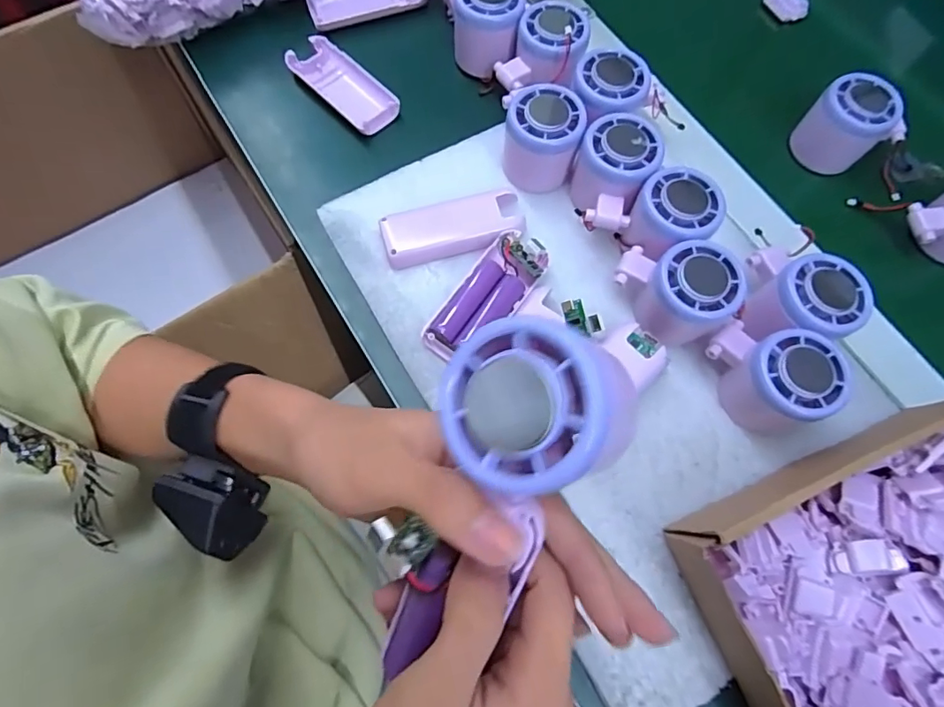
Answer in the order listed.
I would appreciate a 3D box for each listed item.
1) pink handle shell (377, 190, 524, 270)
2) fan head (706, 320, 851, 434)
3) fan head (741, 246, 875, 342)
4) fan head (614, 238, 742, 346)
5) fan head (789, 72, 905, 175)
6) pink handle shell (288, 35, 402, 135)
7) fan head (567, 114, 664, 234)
[{"bbox_3d":[-0.014,-0.093,0.385,0.102,0.015,0.042,-15,72,-6],"label":"pink handle shell"},{"bbox_3d":[0.190,0.015,0.331,0.058,0.056,0.074,-16,72,-7],"label":"fan head"},{"bbox_3d":[0.218,-0.040,0.346,0.058,0.046,0.075,-2,71,-2],"label":"fan head"},{"bbox_3d":[0.137,-0.046,0.350,0.051,0.055,0.072,-38,76,-13],"label":"fan head"},{"bbox_3d":[0.303,-0.181,0.415,0.057,0.059,0.051,-22,73,-9],"label":"fan head"},{"bbox_3d":[-0.108,-0.227,0.439,0.046,0.012,0.104,-42,76,-14],"label":"pink handle shell"},{"bbox_3d":[0.100,-0.128,0.378,0.053,0.056,0.073,22,72,6],"label":"fan head"}]

